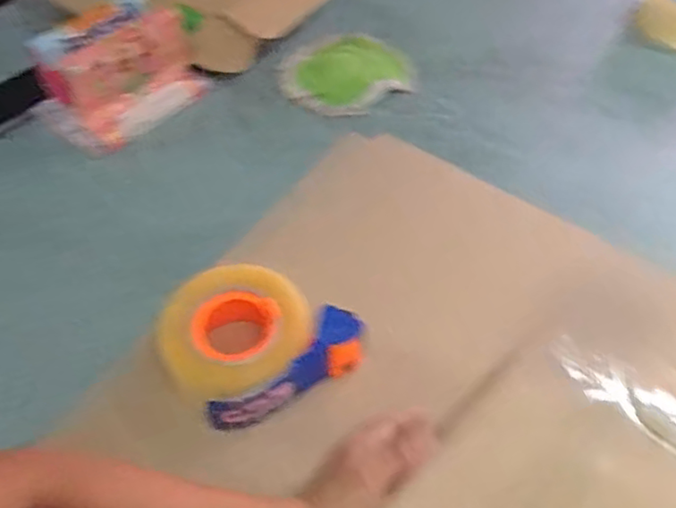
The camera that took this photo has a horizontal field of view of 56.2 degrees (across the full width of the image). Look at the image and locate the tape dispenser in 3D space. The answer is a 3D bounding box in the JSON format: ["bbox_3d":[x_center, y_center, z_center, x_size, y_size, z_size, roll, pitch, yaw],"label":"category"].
[{"bbox_3d":[-0.078,0.071,0.582,0.154,0.063,0.143,-23,59,-19],"label":"tape dispenser"}]

